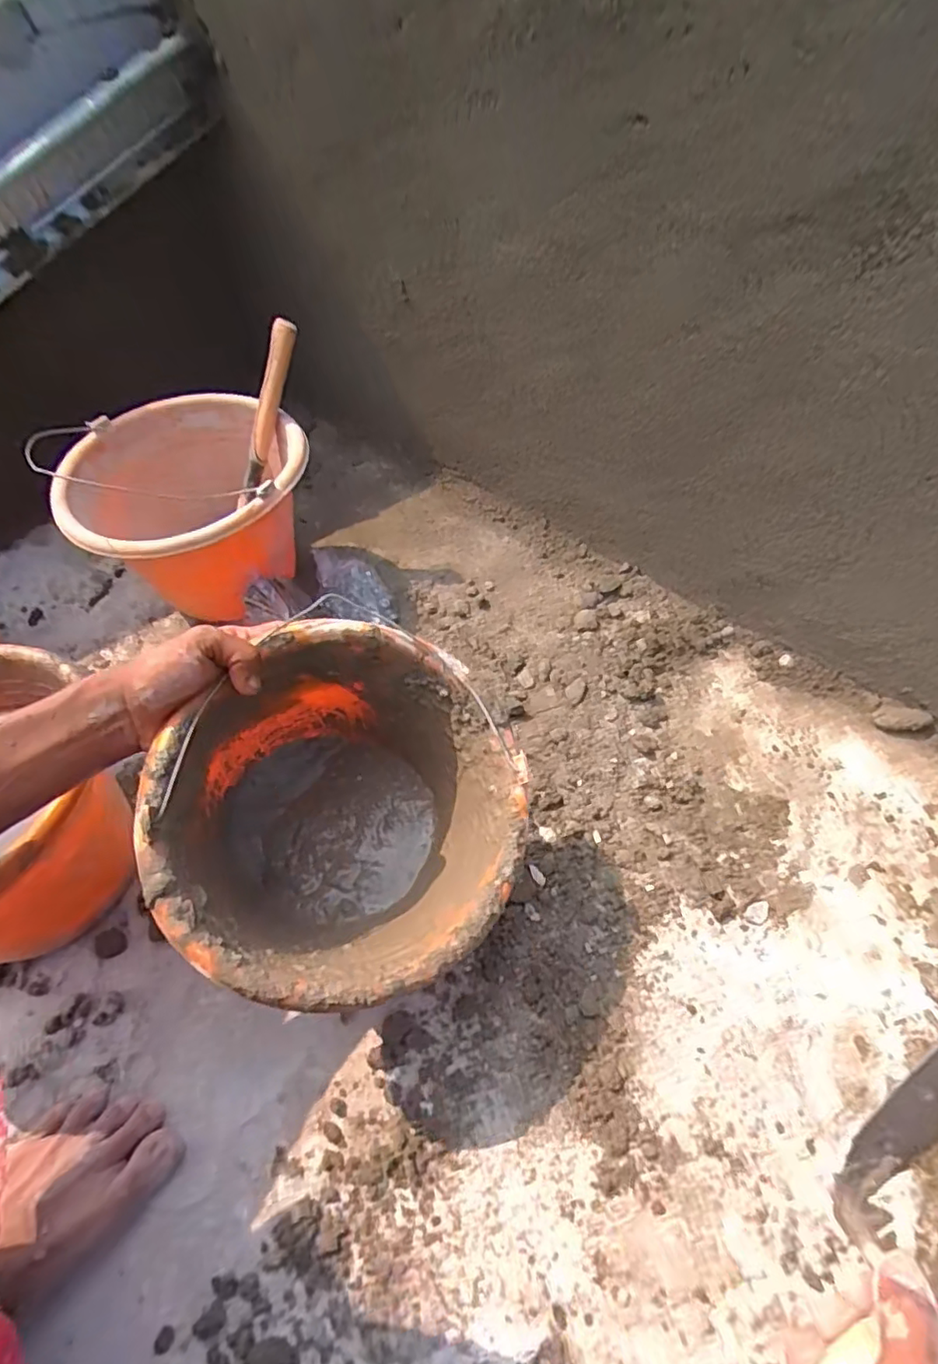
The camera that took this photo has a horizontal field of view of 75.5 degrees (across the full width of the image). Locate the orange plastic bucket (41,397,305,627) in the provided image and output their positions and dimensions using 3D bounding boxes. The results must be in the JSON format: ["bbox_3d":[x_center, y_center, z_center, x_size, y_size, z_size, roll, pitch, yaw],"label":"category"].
[{"bbox_3d":[-0.295,-0.181,0.693,0.231,0.178,0.232,0,55,0],"label":"orange plastic bucket"}]

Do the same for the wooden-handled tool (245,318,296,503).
[{"bbox_3d":[-0.226,-0.292,0.677,0.025,0.203,0.032,-3,50,-35],"label":"wooden-handled tool"}]

